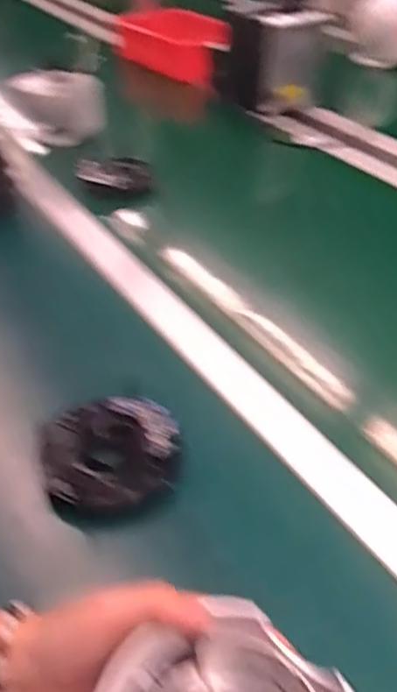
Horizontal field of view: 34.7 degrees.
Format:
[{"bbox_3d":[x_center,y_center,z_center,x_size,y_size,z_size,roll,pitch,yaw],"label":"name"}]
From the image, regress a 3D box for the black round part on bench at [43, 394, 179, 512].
[{"bbox_3d":[-0.063,0.074,0.454,0.095,0.025,0.081,-5,39,-7],"label":"black round part on bench"}]

